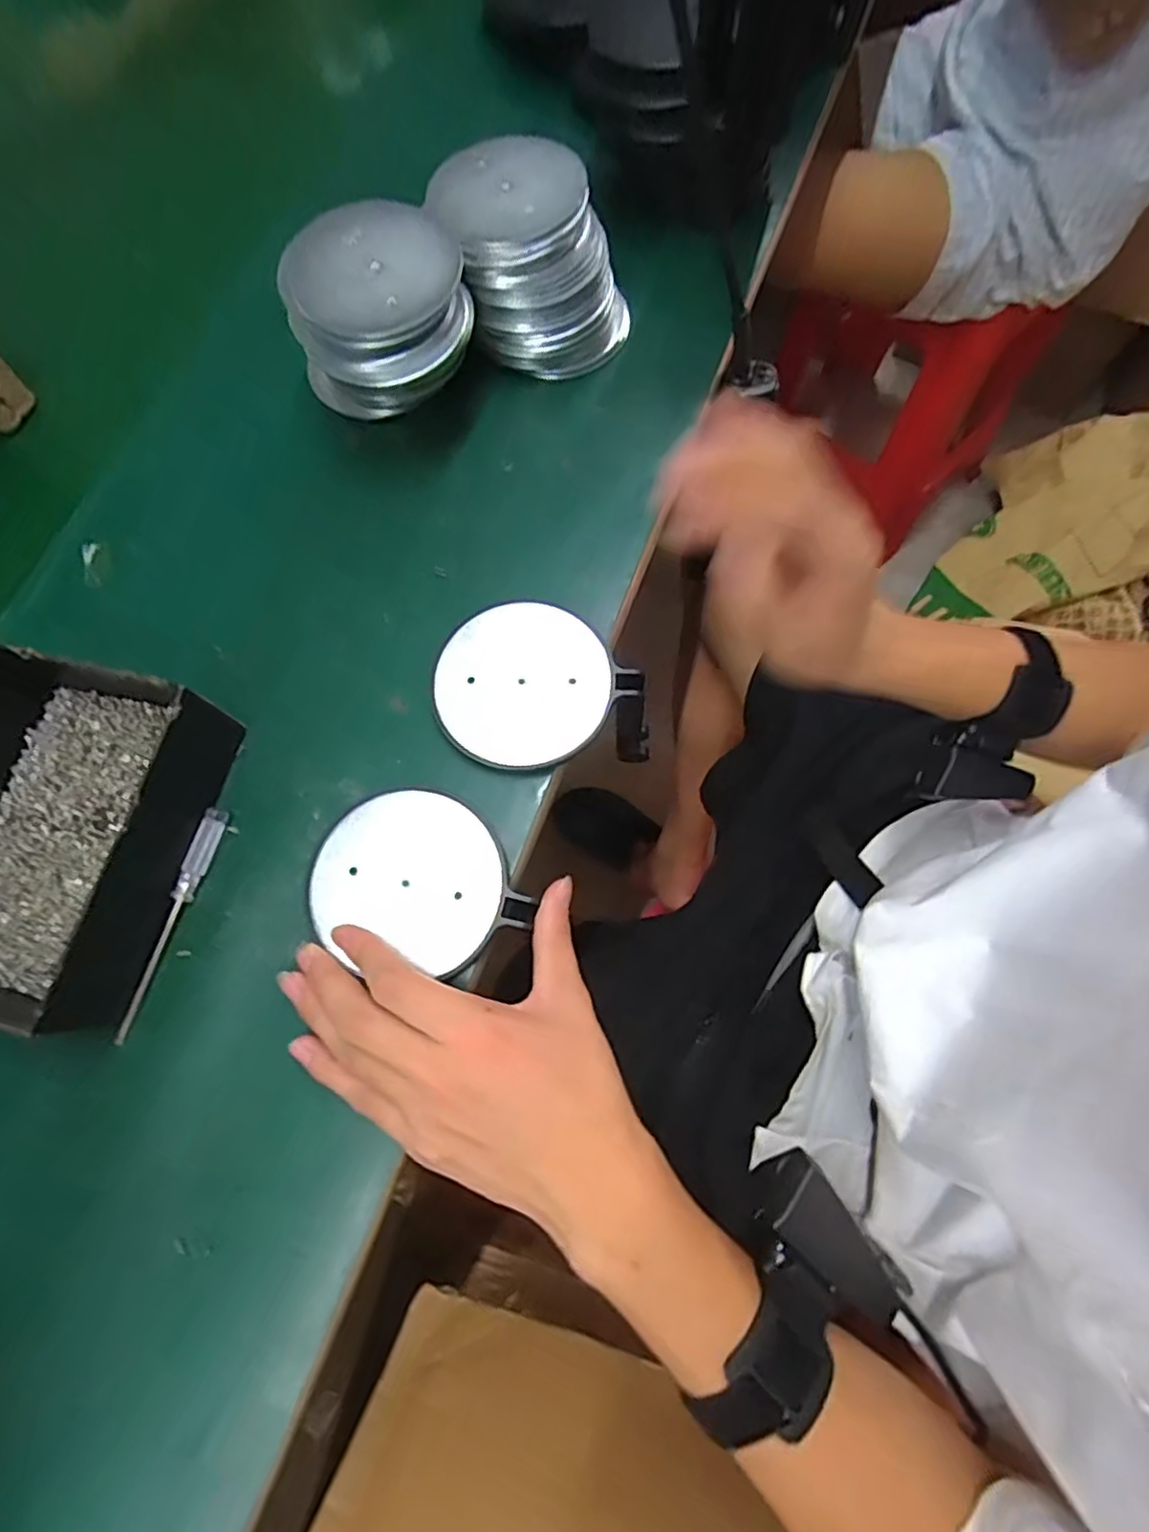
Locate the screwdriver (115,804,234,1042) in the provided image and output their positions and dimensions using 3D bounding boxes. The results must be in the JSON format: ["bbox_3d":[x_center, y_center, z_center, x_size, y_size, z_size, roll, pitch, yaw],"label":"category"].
[{"bbox_3d":[-0.203,0.077,0.326,0.010,0.008,0.116,16,73,6],"label":"screwdriver"}]

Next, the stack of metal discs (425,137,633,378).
[{"bbox_3d":[-0.025,-0.317,0.412,0.108,0.080,0.117,-17,72,-4],"label":"stack of metal discs"}]

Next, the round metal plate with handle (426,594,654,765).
[{"bbox_3d":[-0.019,-0.046,0.356,0.112,0.015,0.093,0,72,2],"label":"round metal plate with handle"}]

